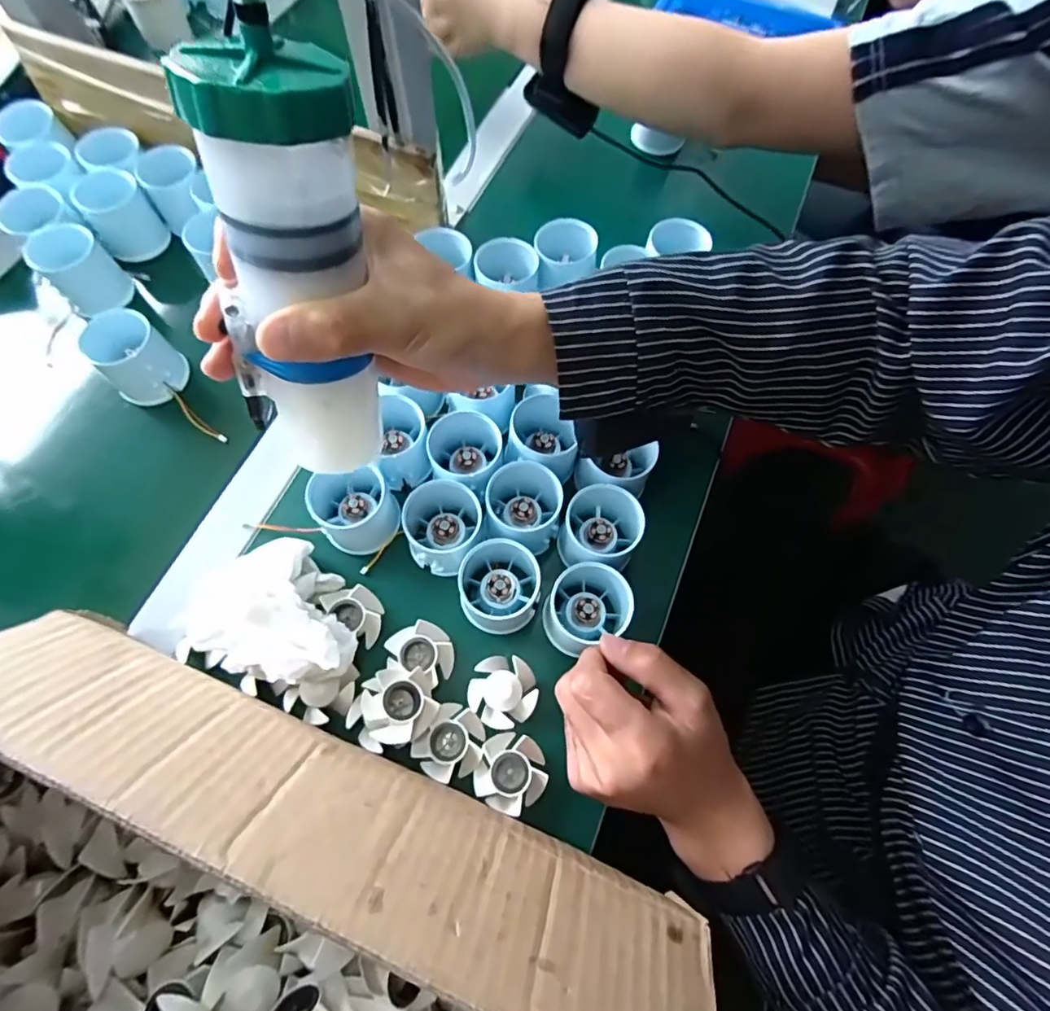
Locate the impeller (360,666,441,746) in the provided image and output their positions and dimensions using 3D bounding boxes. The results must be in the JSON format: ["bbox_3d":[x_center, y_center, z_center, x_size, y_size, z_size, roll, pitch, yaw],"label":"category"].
[{"bbox_3d":[-0.076,0.122,0.333,0.041,0.026,0.043,0,68,-1],"label":"impeller"}]

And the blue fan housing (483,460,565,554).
[{"bbox_3d":[-0.003,0.000,0.387,0.057,0.050,0.049,19,69,6],"label":"blue fan housing"}]

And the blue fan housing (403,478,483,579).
[{"bbox_3d":[-0.057,0.013,0.377,0.053,0.049,0.055,0,68,-1],"label":"blue fan housing"}]

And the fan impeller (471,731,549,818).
[{"bbox_3d":[-0.008,0.165,0.335,0.042,0.016,0.043,18,68,6],"label":"fan impeller"}]

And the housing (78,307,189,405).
[{"bbox_3d":[-0.303,-0.113,0.426,0.049,0.049,0.053,42,73,14],"label":"housing"}]

